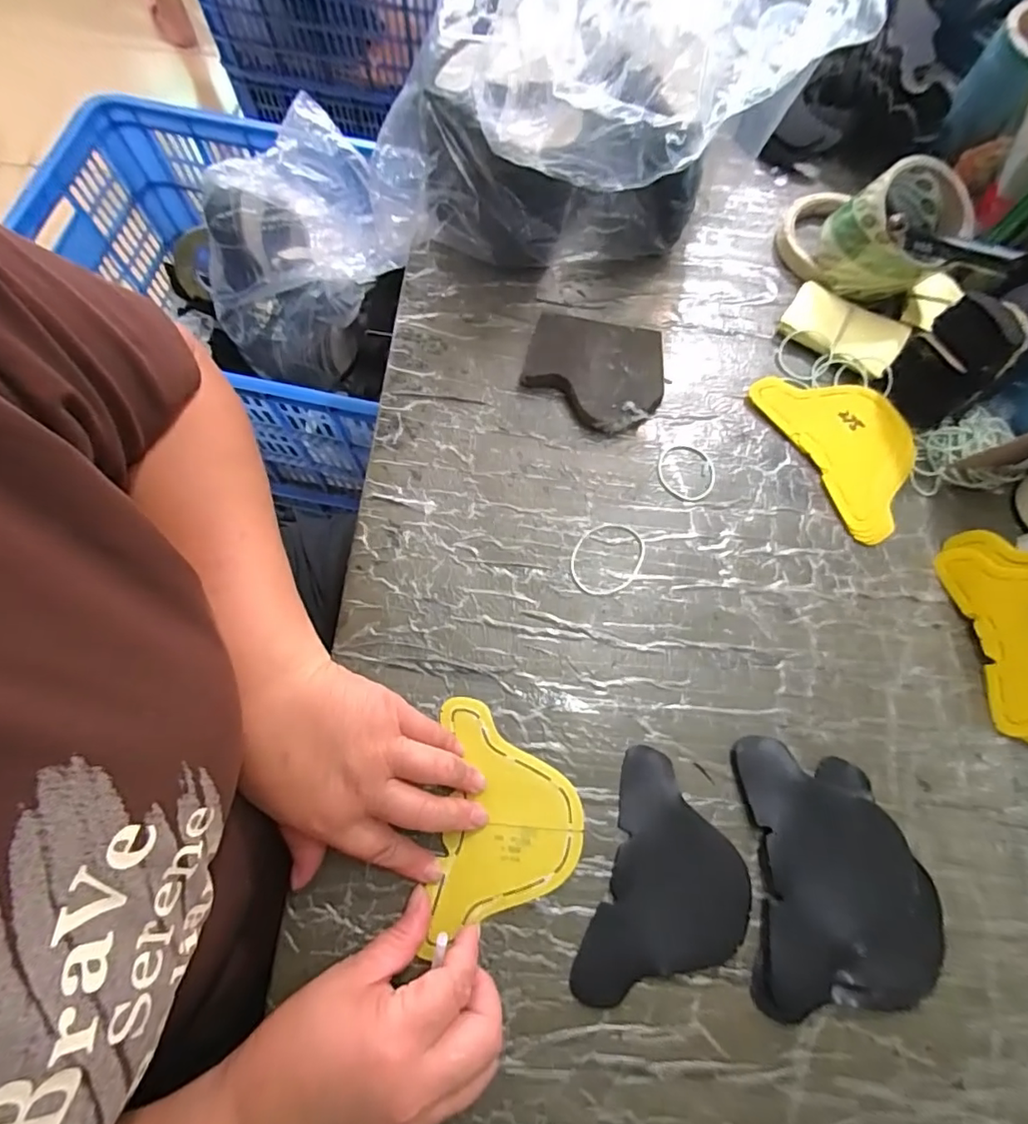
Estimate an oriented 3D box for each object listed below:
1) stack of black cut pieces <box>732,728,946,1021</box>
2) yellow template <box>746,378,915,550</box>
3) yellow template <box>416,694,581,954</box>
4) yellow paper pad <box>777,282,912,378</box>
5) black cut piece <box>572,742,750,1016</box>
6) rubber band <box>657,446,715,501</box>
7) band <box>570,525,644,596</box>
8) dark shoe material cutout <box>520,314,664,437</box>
[{"bbox_3d":[0.195,0.189,0.335,0.101,0.019,0.146,3,72,-1],"label":"stack of black cut pieces"},{"bbox_3d":[0.268,-0.097,0.439,0.092,0.009,0.150,-27,74,-10],"label":"yellow template"},{"bbox_3d":[-0.003,0.155,0.339,0.088,0.006,0.129,4,72,-1],"label":"yellow template"},{"bbox_3d":[0.276,-0.196,0.464,0.093,0.015,0.060,32,73,8],"label":"yellow paper pad"},{"bbox_3d":[0.097,0.198,0.338,0.091,0.004,0.138,19,71,1],"label":"black cut piece"},{"bbox_3d":[0.134,-0.070,0.426,0.046,0.004,0.046,1,72,-2],"label":"rubber band"},{"bbox_3d":[0.068,-0.003,0.401,0.048,0.004,0.060,28,73,7],"label":"band"},{"bbox_3d":[0.063,-0.149,0.439,0.106,0.020,0.090,10,72,2],"label":"dark shoe material cutout"}]

